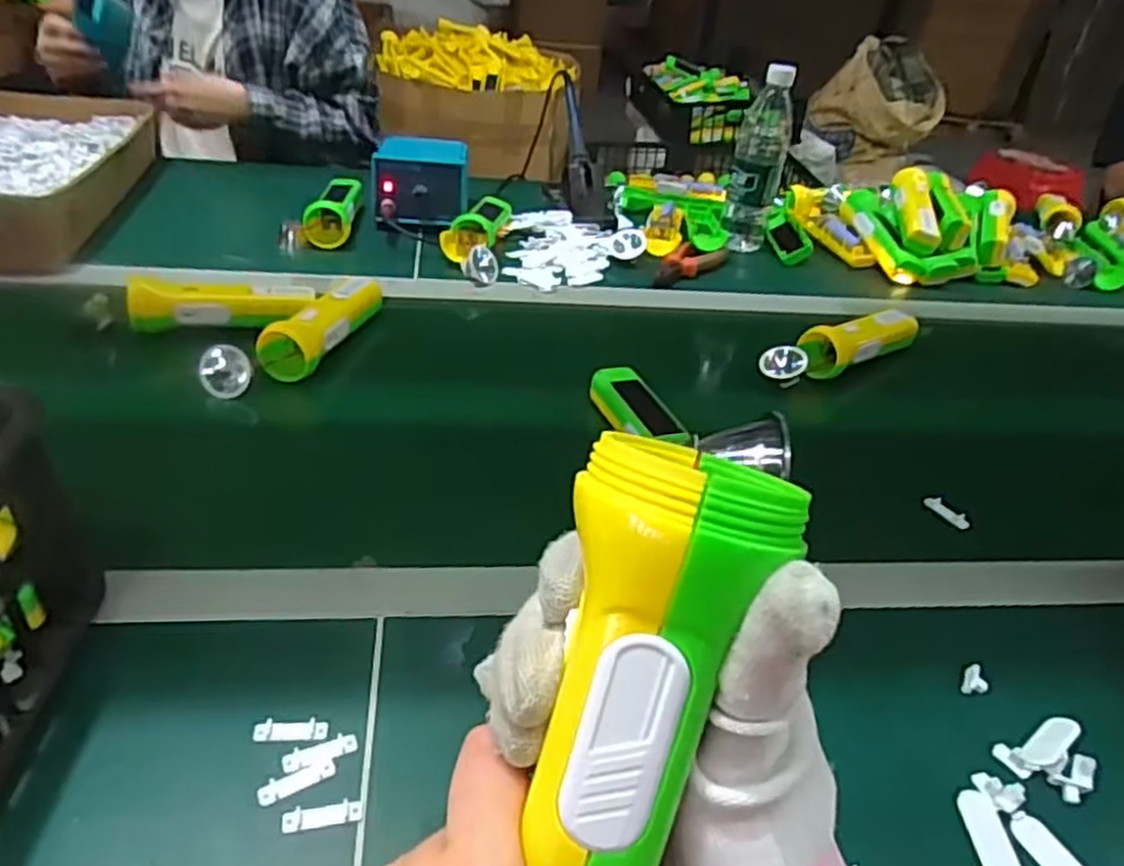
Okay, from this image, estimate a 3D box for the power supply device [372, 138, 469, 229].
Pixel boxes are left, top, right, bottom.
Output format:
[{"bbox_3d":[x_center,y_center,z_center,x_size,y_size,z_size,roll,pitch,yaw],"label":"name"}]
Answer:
[{"bbox_3d":[-0.175,-0.315,0.979,0.115,0.080,0.077,3,36,-5],"label":"power supply device"}]

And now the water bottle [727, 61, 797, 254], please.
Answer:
[{"bbox_3d":[0.252,-0.339,1.000,0.068,0.221,0.061,16,37,13],"label":"water bottle"}]

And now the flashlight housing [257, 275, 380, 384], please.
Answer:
[{"bbox_3d":[-0.223,-0.105,0.744,0.043,0.053,0.165,12,36,8],"label":"flashlight housing"}]

